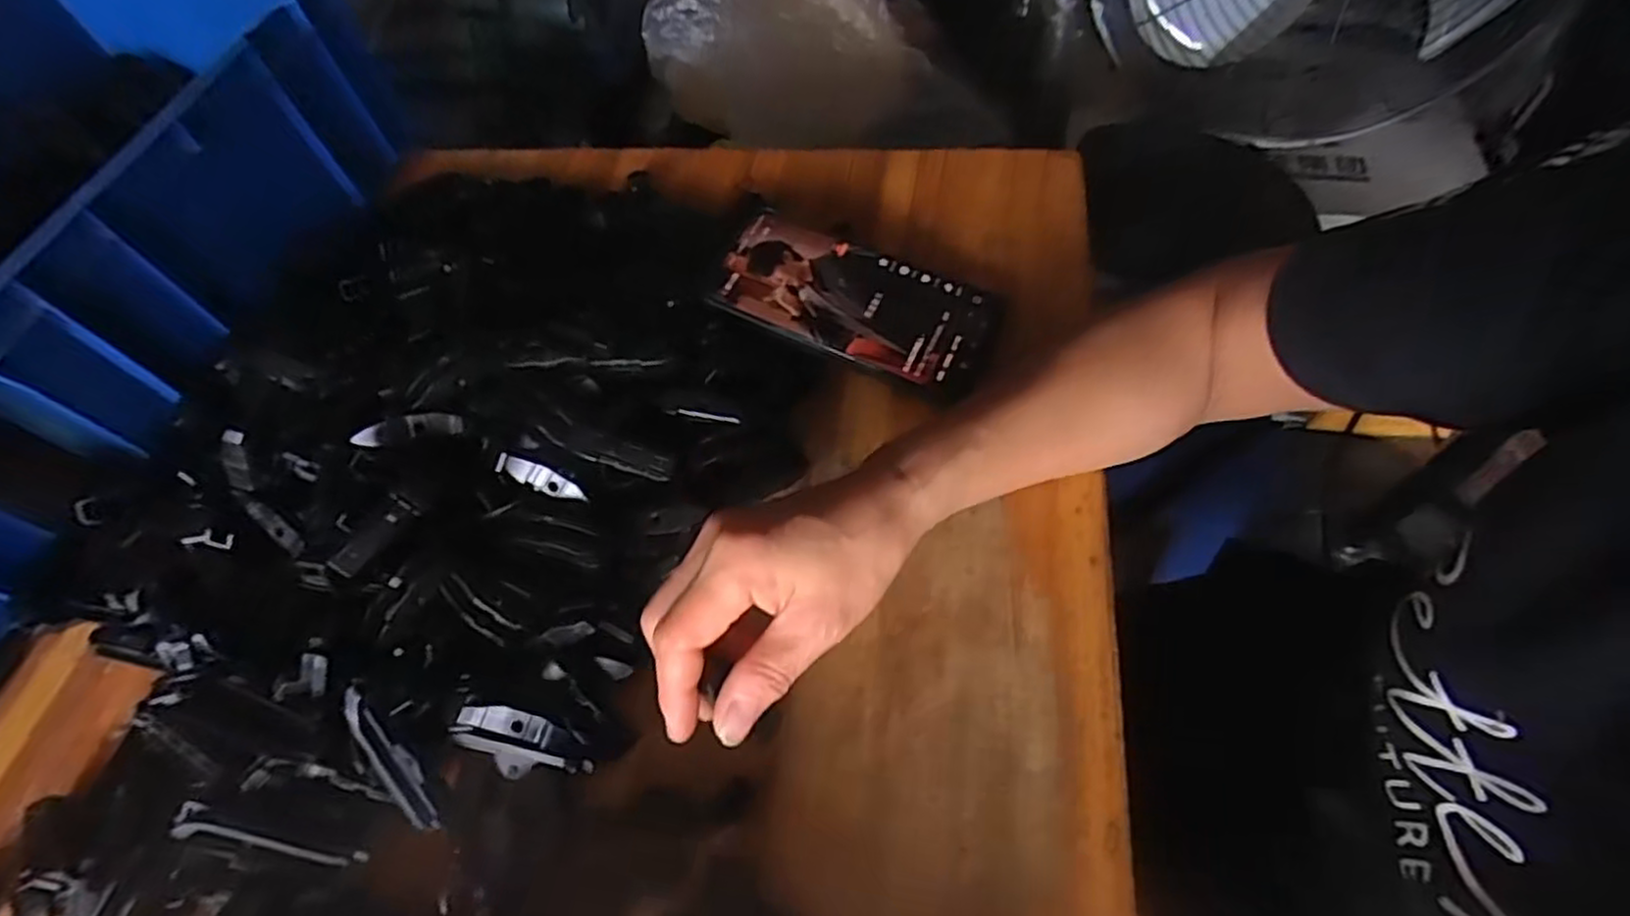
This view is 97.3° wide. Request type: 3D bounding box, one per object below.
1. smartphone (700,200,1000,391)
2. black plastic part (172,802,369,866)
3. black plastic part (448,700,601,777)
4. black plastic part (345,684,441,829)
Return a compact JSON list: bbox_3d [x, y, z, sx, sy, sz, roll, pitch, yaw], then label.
[{"bbox_3d":[0.015,-0.095,0.410,0.173,0.015,0.081,22,65,19],"label":"smartphone"},{"bbox_3d":[-0.219,0.151,0.286,0.074,0.007,0.012,16,63,-3],"label":"black plastic part"},{"bbox_3d":[-0.125,0.121,0.304,0.061,0.022,0.024,12,62,14],"label":"black plastic part"},{"bbox_3d":[-0.176,0.125,0.299,0.014,0.006,0.066,-31,95,-12],"label":"black plastic part"}]

